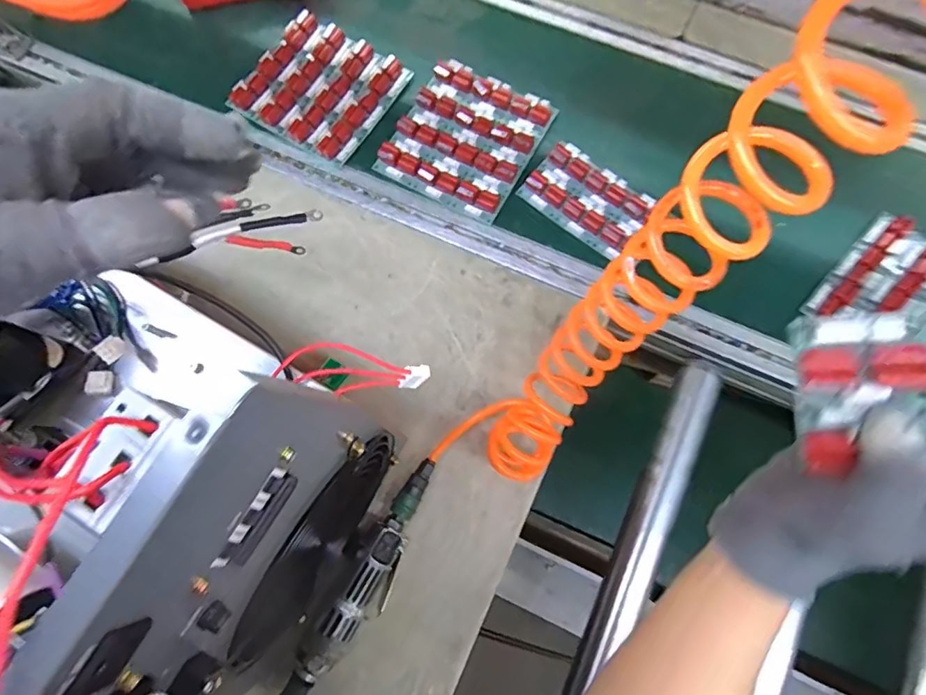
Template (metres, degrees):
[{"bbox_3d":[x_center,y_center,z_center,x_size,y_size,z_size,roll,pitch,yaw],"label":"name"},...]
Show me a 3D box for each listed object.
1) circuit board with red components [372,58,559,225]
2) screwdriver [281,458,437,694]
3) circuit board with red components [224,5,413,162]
[{"bbox_3d":[0.004,-0.259,0.665,0.162,0.031,0.177,28,78,6],"label":"circuit board with red components"},{"bbox_3d":[-0.112,0.257,0.517,0.050,0.039,0.322,31,79,7],"label":"screwdriver"},{"bbox_3d":[-0.183,-0.334,0.686,0.172,0.029,0.164,31,79,7],"label":"circuit board with red components"}]

